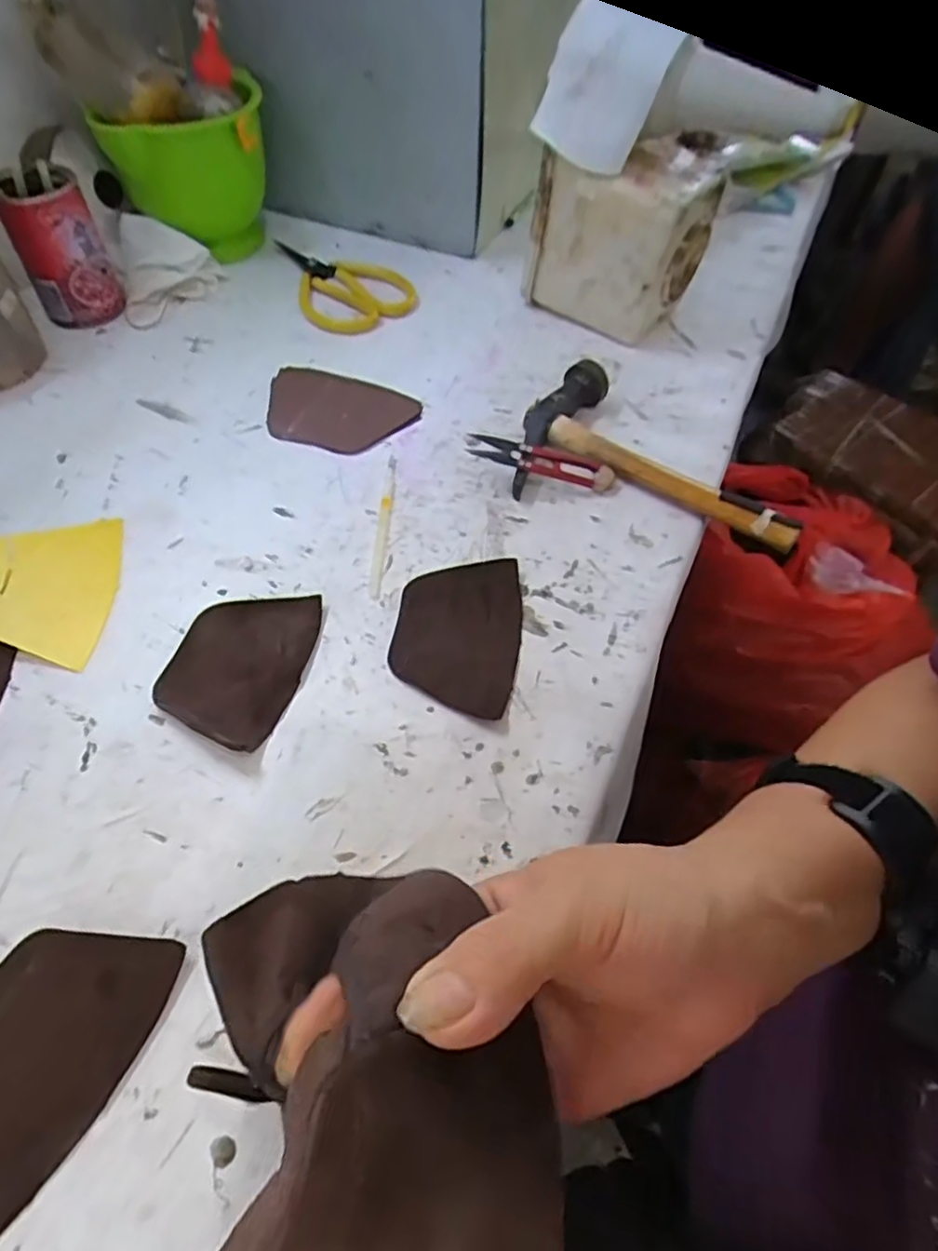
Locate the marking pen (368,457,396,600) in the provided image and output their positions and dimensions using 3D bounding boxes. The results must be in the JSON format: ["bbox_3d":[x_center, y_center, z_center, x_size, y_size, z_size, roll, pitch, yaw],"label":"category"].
[{"bbox_3d":[-0.057,-0.069,0.442,0.008,0.004,0.124,2,54,-1],"label":"marking pen"}]

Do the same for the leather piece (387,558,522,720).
[{"bbox_3d":[-0.007,0.002,0.386,0.071,0.009,0.103,7,55,3],"label":"leather piece"}]

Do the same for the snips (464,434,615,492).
[{"bbox_3d":[0.051,-0.114,0.462,0.102,0.013,0.020,12,53,-10],"label":"snips"}]

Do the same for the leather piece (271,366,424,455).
[{"bbox_3d":[-0.103,-0.167,0.514,0.117,0.007,0.085,18,53,5],"label":"leather piece"}]

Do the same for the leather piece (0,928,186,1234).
[{"bbox_3d":[-0.173,0.168,0.263,0.070,0.009,0.106,24,57,14],"label":"leather piece"}]

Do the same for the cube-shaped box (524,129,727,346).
[{"bbox_3d":[0.127,-0.330,0.549,0.127,0.135,0.102,34,60,20],"label":"cube-shaped box"}]

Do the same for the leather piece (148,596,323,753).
[{"bbox_3d":[-0.127,0.019,0.369,0.070,0.007,0.099,14,53,1],"label":"leather piece"}]

